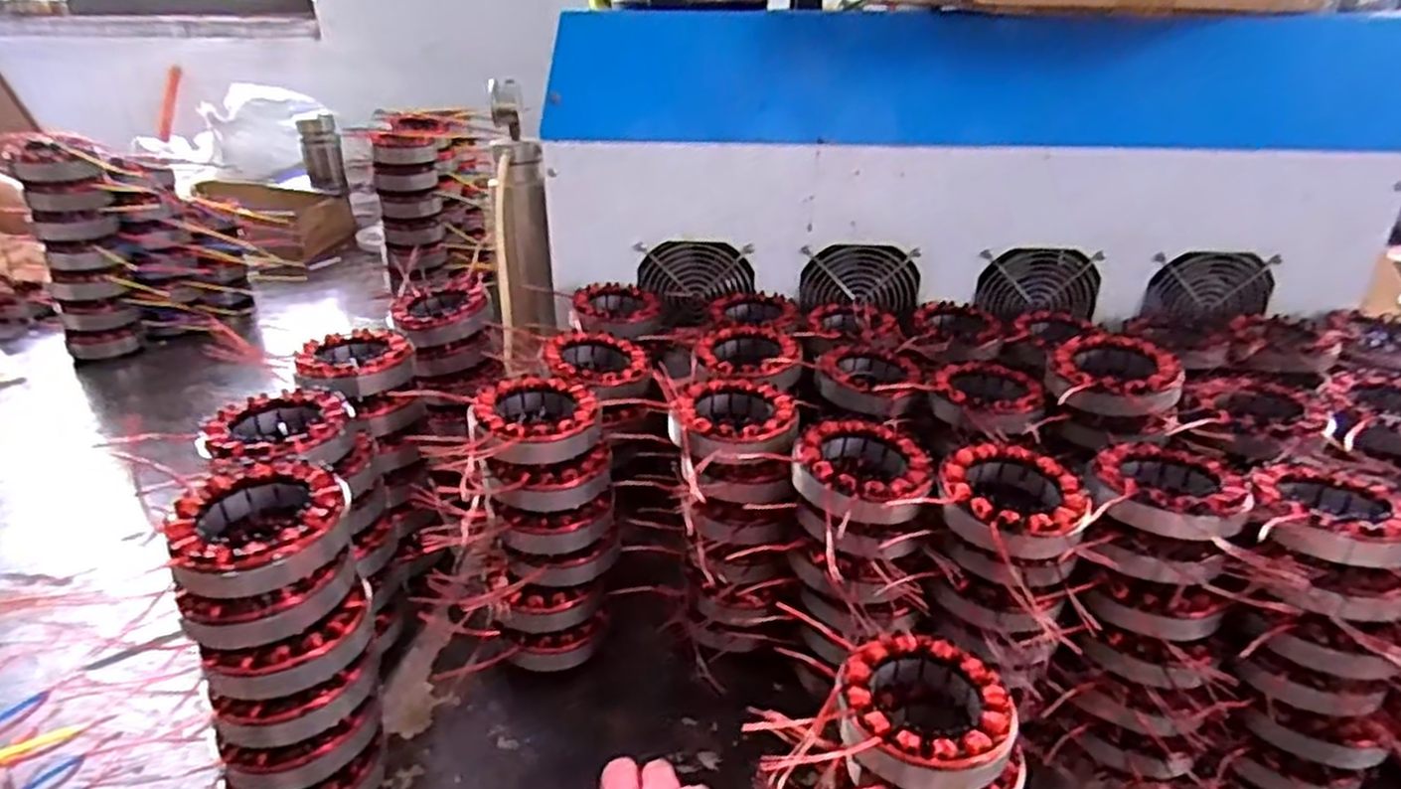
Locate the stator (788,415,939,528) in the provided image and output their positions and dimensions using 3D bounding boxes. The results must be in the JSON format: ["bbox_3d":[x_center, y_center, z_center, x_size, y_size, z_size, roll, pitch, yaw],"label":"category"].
[{"bbox_3d":[0.103,0.046,0.498,0.083,0.022,0.090,8,27,14],"label":"stator"}]

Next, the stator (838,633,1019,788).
[{"bbox_3d":[0.117,0.166,0.407,0.086,0.031,0.084,1,27,0],"label":"stator"}]

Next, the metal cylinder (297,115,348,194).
[{"bbox_3d":[-0.749,-0.472,1.549,0.072,0.136,0.072,-9,28,-20],"label":"metal cylinder"}]

